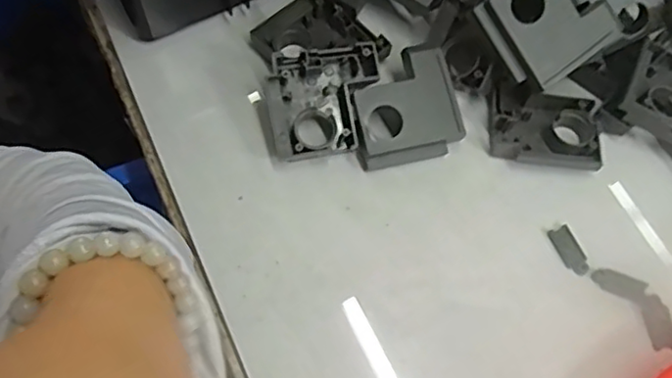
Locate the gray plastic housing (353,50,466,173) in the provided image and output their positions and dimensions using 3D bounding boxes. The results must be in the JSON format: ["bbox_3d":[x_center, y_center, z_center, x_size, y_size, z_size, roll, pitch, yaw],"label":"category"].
[{"bbox_3d":[0.049,-0.058,0.450,0.074,0.023,0.075,-15,83,-4],"label":"gray plastic housing"}]

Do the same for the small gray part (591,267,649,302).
[{"bbox_3d":[0.191,0.064,0.417,0.035,0.004,0.016,21,65,8],"label":"small gray part"}]

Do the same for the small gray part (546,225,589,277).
[{"bbox_3d":[0.163,0.043,0.432,0.015,0.004,0.036,-21,67,-11],"label":"small gray part"}]

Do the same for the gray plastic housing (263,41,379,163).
[{"bbox_3d":[-0.008,-0.063,0.450,0.085,0.025,0.075,-13,79,-4],"label":"gray plastic housing"}]

